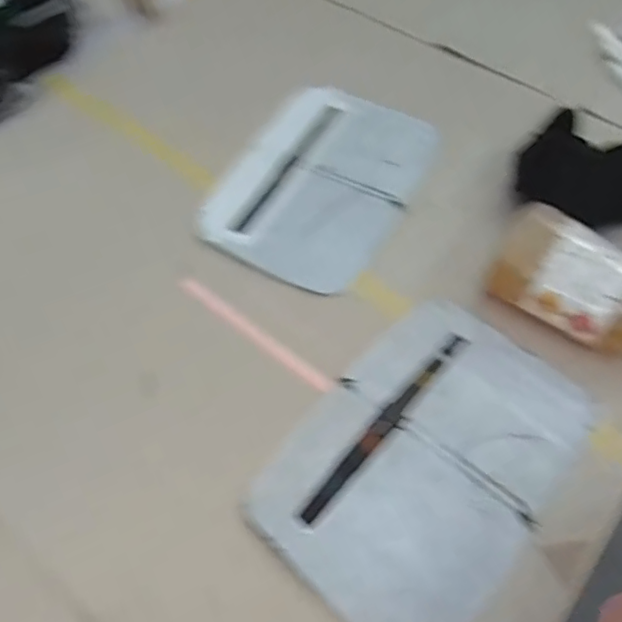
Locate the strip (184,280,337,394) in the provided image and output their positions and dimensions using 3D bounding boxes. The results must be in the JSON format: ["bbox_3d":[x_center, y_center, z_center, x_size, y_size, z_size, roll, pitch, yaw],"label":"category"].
[{"bbox_3d":[-0.037,0.014,0.388,0.124,0.004,0.008,35,63,18],"label":"strip"}]

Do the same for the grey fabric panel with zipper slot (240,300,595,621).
[{"bbox_3d":[0.067,0.080,0.345,0.128,0.010,0.191,39,64,20],"label":"grey fabric panel with zipper slot"}]

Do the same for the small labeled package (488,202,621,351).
[{"bbox_3d":[0.163,-0.012,0.374,0.102,0.059,0.051,34,63,18],"label":"small labeled package"}]

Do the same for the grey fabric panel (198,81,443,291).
[{"bbox_3d":[0.009,-0.101,0.459,0.132,0.008,0.185,23,62,14],"label":"grey fabric panel"}]

